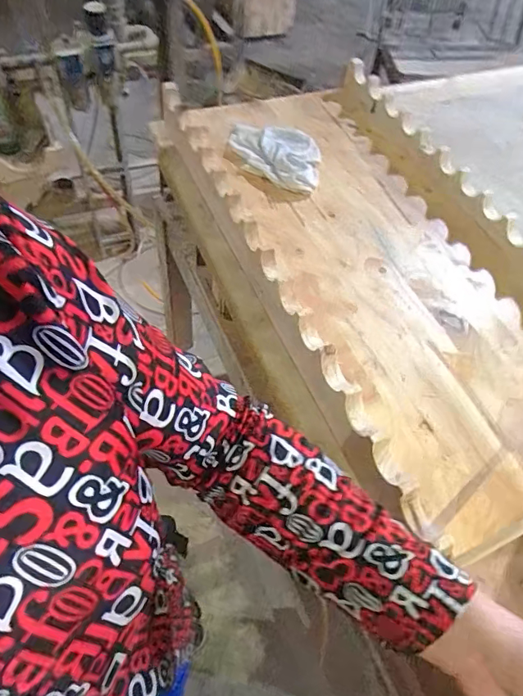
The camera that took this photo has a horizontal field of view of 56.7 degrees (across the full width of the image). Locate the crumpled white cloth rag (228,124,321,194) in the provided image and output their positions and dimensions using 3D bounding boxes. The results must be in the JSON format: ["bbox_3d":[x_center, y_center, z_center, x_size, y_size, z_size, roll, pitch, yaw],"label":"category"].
[{"bbox_3d":[0.020,-0.283,0.709,0.154,0.029,0.103,26,67,12],"label":"crumpled white cloth rag"}]

